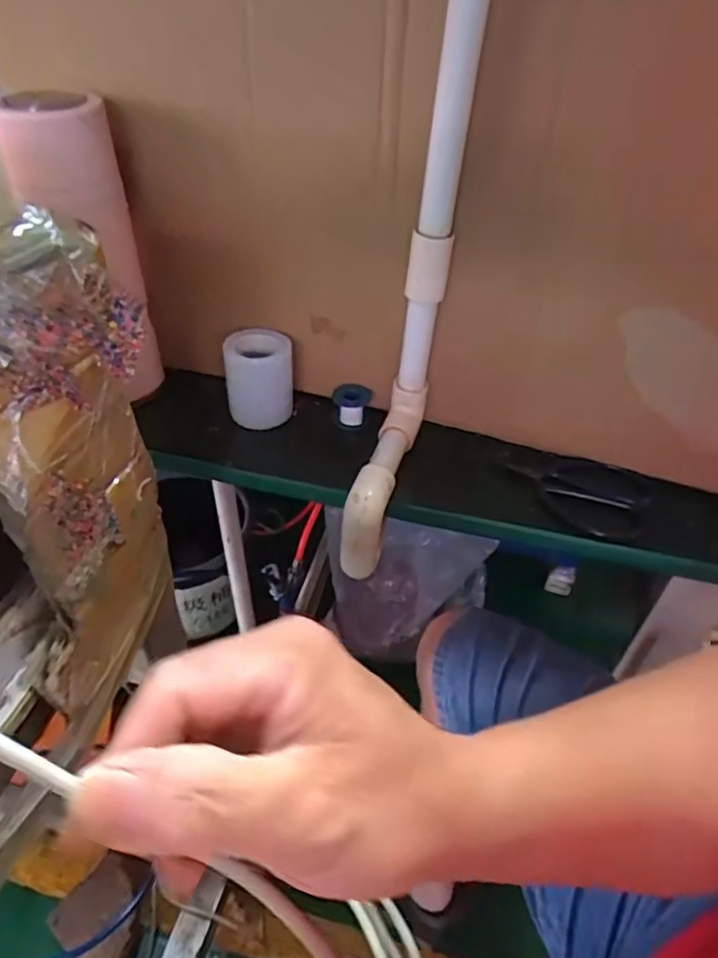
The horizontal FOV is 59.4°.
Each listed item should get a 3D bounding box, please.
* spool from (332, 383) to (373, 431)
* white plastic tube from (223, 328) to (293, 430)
[{"bbox_3d":[-0.006,-0.059,0.501,0.026,0.025,0.031,14,45,12],"label":"spool"},{"bbox_3d":[-0.077,-0.080,0.496,0.051,0.064,0.048,1,43,-2],"label":"white plastic tube"}]

